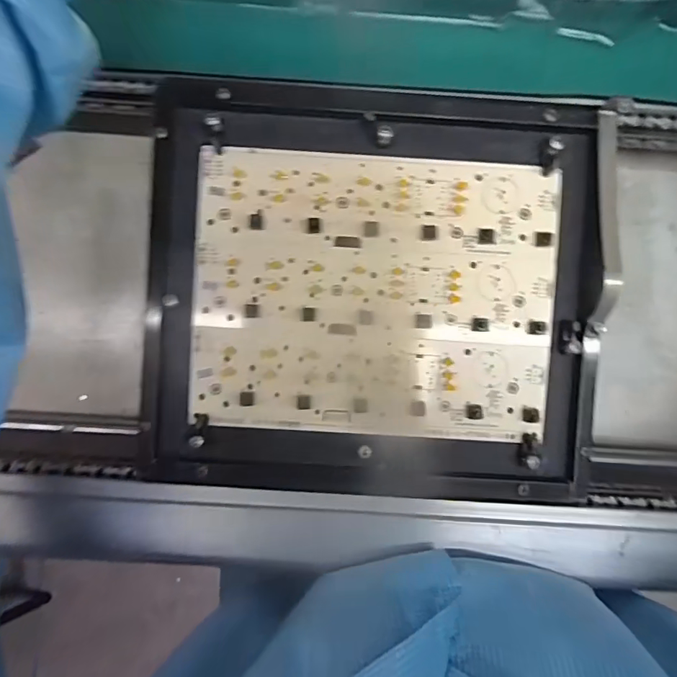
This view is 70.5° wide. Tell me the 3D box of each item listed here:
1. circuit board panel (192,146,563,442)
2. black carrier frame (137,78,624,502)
[{"bbox_3d":[0.022,-0.026,0.290,0.212,0.004,0.166,3,92,0],"label":"circuit board panel"},{"bbox_3d":[0.022,-0.028,0.284,0.263,0.026,0.235,3,91,-2],"label":"black carrier frame"}]

